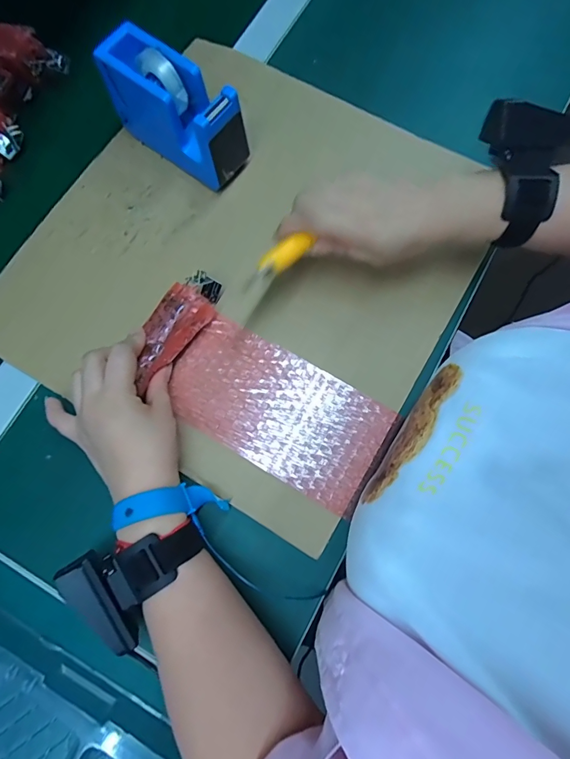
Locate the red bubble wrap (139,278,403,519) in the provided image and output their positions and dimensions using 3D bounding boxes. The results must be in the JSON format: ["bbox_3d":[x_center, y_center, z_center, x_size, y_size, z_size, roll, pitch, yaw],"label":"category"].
[{"bbox_3d":[-0.017,0.013,0.341,0.216,0.036,0.101,34,80,2],"label":"red bubble wrap"}]

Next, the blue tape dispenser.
[{"bbox_3d":[-0.099,-0.242,0.370,0.128,0.077,0.047,37,80,9],"label":"blue tape dispenser"}]

